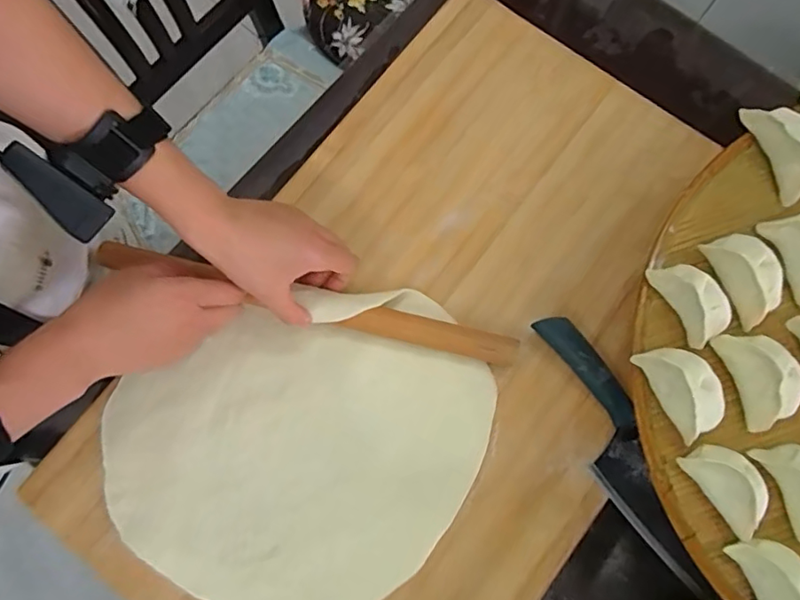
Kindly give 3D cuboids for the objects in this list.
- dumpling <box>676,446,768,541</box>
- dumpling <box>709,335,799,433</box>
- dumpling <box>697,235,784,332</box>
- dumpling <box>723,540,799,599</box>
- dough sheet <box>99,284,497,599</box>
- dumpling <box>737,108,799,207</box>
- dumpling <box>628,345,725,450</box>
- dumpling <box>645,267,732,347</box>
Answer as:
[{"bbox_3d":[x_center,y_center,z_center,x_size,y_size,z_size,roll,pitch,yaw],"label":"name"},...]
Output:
[{"bbox_3d":[0.221,0.123,0.363,0.033,0.020,0.058,-36,80,-7],"label":"dumpling"},{"bbox_3d":[0.249,0.052,0.375,0.038,0.022,0.065,-19,79,-3],"label":"dumpling"},{"bbox_3d":[0.249,-0.017,0.389,0.032,0.027,0.065,-22,79,-4],"label":"dumpling"},{"bbox_3d":[0.247,0.185,0.349,0.036,0.019,0.070,-29,79,-5],"label":"dumpling"},{"bbox_3d":[-0.085,0.129,0.477,0.325,0.029,0.252,-33,80,-6],"label":"dough sheet"},{"bbox_3d":[0.295,-0.117,0.413,0.034,0.026,0.078,-19,79,-3],"label":"dumpling"},{"bbox_3d":[0.196,0.059,0.374,0.034,0.028,0.065,-30,80,-5],"label":"dumpling"},{"bbox_3d":[0.208,-0.002,0.387,0.030,0.023,0.061,-28,79,-5],"label":"dumpling"}]

